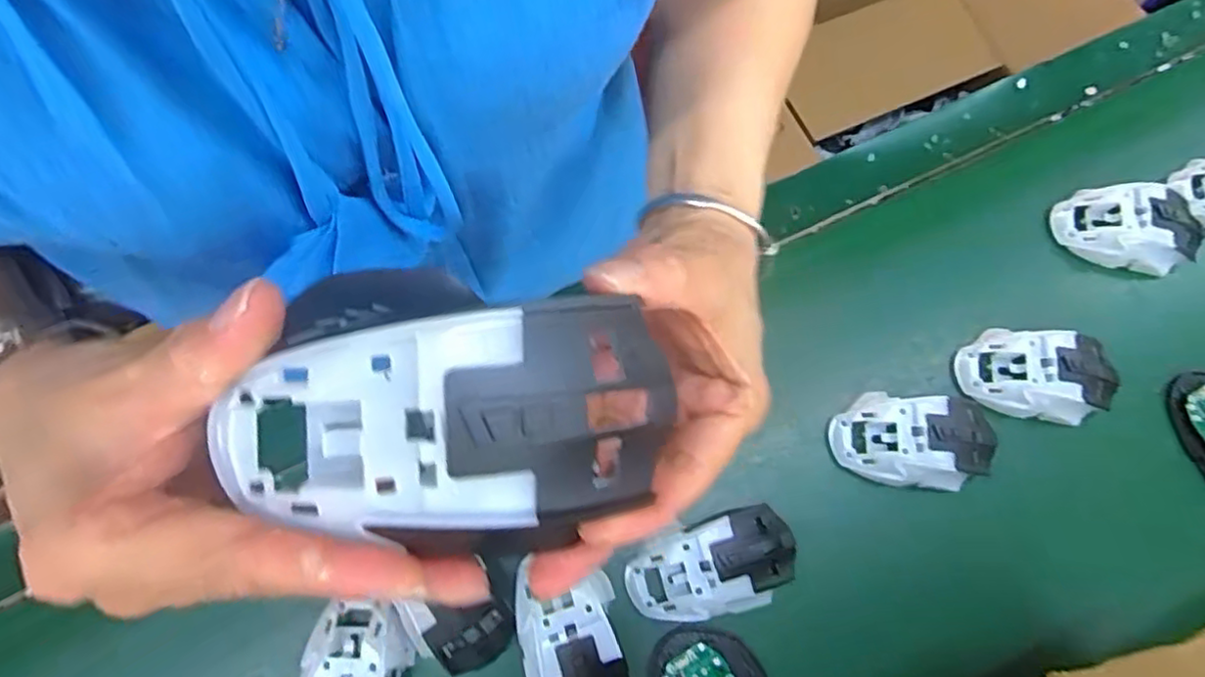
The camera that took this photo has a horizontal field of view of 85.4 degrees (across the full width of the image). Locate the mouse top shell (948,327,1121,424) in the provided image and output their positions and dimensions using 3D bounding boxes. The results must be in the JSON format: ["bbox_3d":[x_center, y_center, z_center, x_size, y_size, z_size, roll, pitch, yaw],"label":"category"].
[{"bbox_3d":[0.332,0.026,0.494,0.113,0.034,0.066,10,73,1],"label":"mouse top shell"}]

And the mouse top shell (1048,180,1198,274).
[{"bbox_3d":[0.433,-0.091,0.534,0.114,0.036,0.066,7,73,0],"label":"mouse top shell"}]

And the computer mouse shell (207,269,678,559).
[{"bbox_3d":[-0.037,0.020,0.160,0.108,0.031,0.058,2,74,-2],"label":"computer mouse shell"}]

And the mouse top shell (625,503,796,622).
[{"bbox_3d":[0.077,0.155,0.443,0.116,0.032,0.059,-16,75,-7],"label":"mouse top shell"}]

